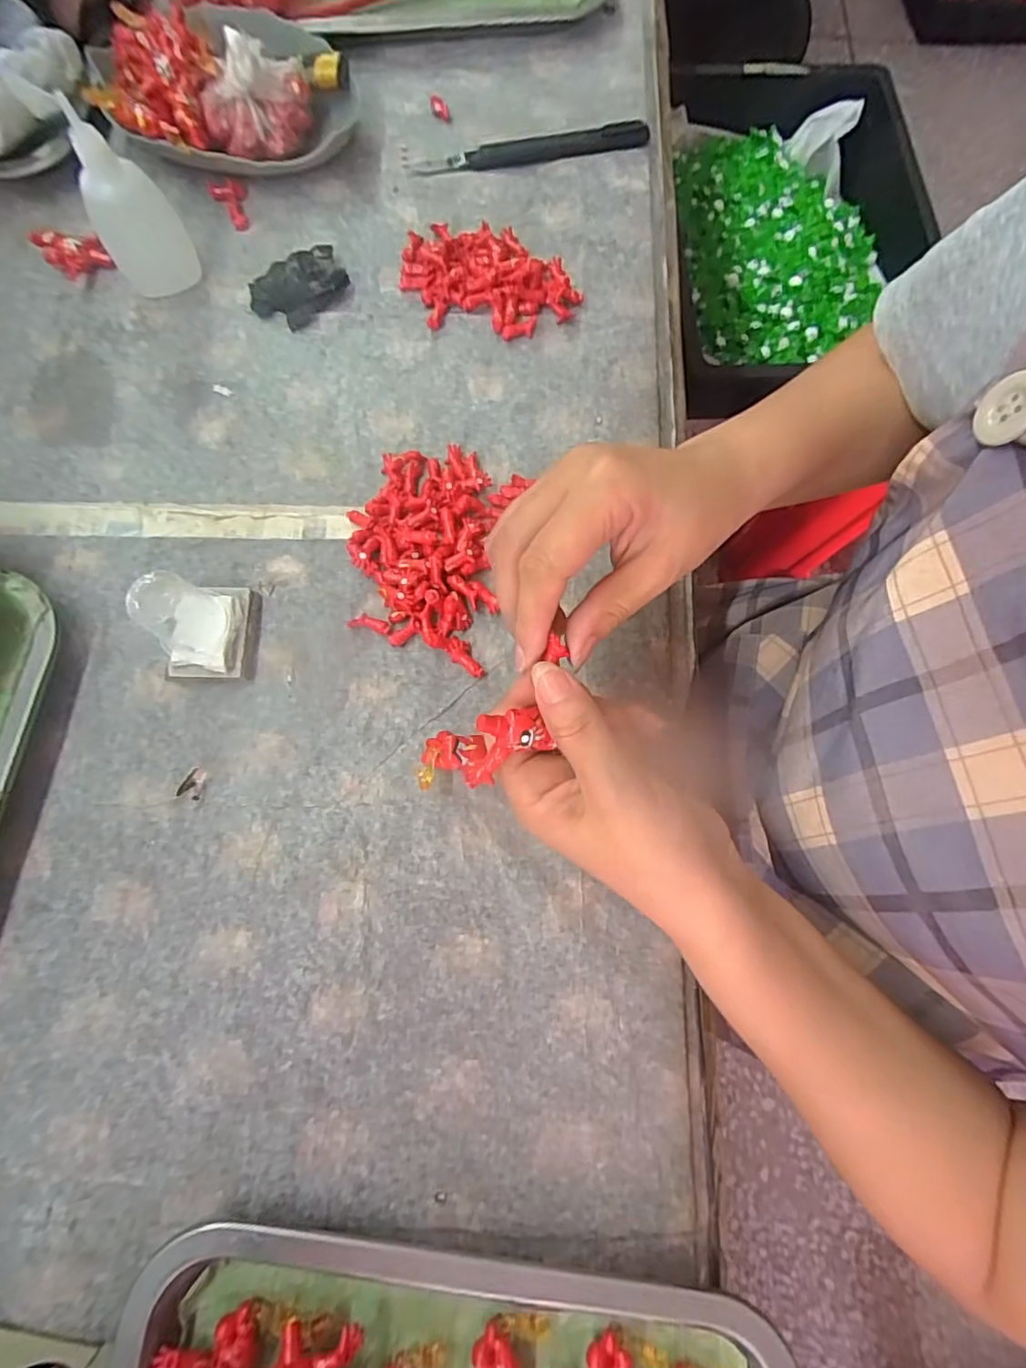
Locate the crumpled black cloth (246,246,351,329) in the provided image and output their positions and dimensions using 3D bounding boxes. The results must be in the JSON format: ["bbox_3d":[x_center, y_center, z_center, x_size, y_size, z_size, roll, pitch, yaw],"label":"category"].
[{"bbox_3d":[-0.135,-0.251,0.368,0.047,0.010,0.060,43,79,9],"label":"crumpled black cloth"}]

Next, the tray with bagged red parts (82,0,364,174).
[{"bbox_3d":[-0.188,-0.386,0.379,0.158,0.049,0.118,-9,77,-3],"label":"tray with bagged red parts"}]

